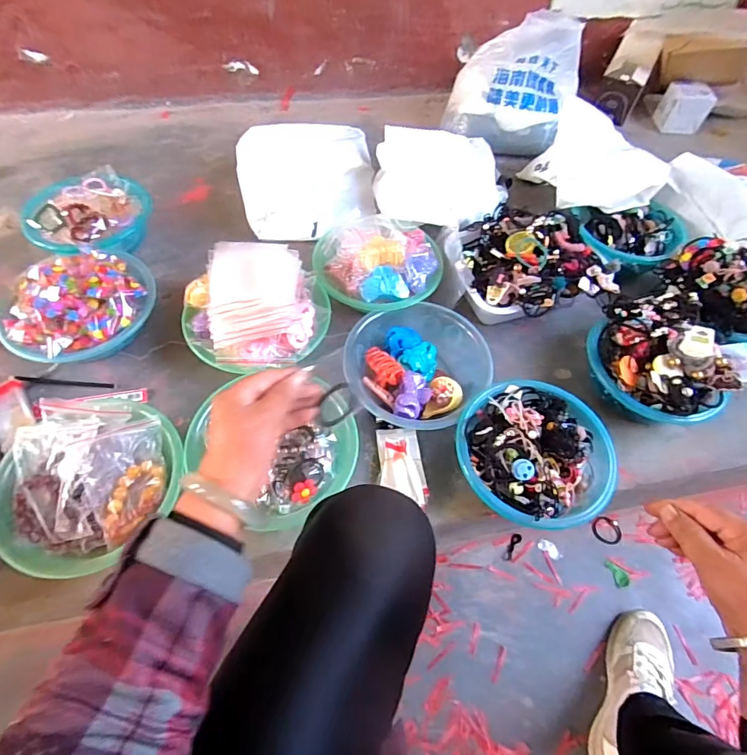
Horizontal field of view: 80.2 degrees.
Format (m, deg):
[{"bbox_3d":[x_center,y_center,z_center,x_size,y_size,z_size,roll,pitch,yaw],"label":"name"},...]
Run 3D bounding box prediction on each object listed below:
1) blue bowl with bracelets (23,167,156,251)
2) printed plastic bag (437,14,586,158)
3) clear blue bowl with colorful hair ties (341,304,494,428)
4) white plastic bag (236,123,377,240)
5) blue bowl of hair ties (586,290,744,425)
[{"bbox_3d":[-0.565,-0.315,0.884,0.197,0.099,0.214,1,58,-2],"label":"blue bowl with bracelets"},{"bbox_3d":[0.343,-0.718,1.090,0.295,0.219,0.207,17,59,7],"label":"printed plastic bag"},{"bbox_3d":[0.069,-0.023,0.759,0.223,0.077,0.215,1,58,-2],"label":"clear blue bowl with colorful hair ties"},{"bbox_3d":[-0.138,-0.430,0.977,0.297,0.096,0.305,-11,59,-10],"label":"white plastic bag"},{"bbox_3d":[0.461,-0.033,0.745,0.205,0.134,0.219,1,58,-2],"label":"blue bowl of hair ties"}]

